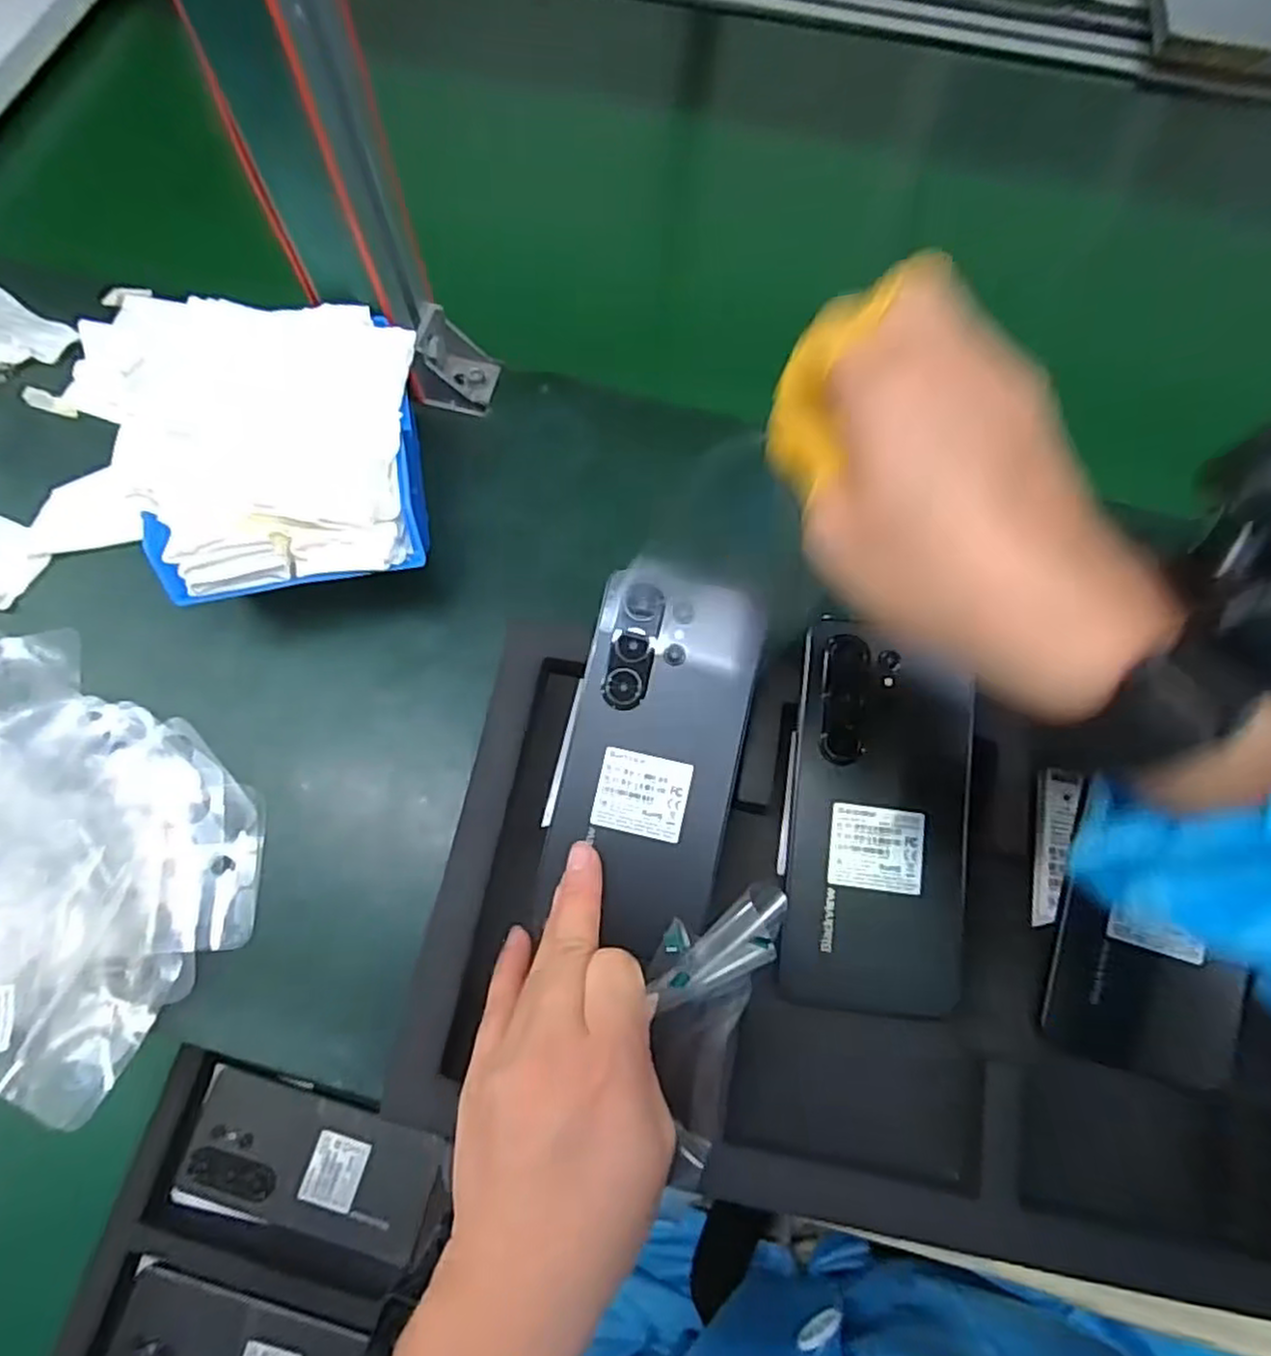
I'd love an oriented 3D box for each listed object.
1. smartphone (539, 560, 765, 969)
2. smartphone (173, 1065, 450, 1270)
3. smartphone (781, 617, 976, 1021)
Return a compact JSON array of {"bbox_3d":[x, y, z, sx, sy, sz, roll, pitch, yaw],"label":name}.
[{"bbox_3d":[0.009,0.033,0.326,0.078,0.006,0.167,9,81,3],"label":"smartphone"},{"bbox_3d":[-0.226,0.332,0.489,0.159,0.009,0.074,15,70,5],"label":"smartphone"},{"bbox_3d":[0.110,0.060,0.319,0.077,0.009,0.163,7,82,4],"label":"smartphone"}]

